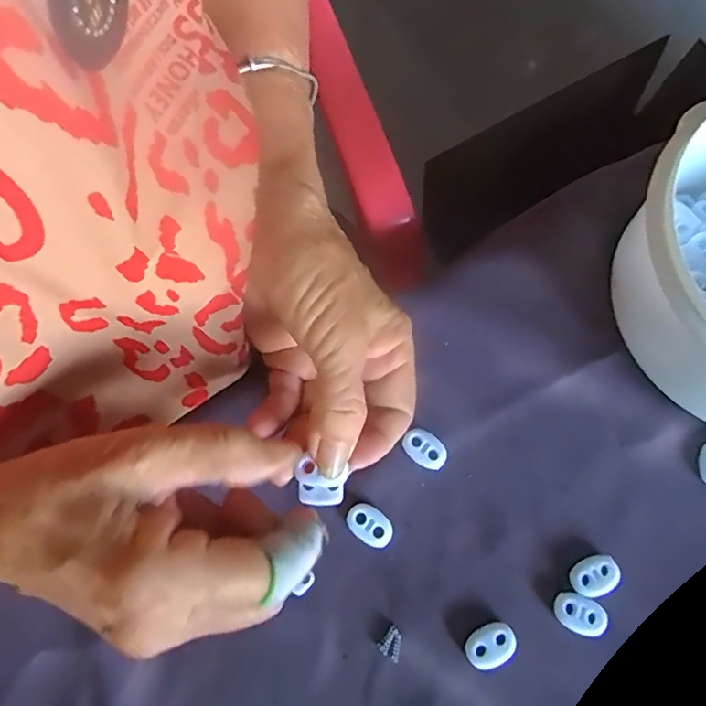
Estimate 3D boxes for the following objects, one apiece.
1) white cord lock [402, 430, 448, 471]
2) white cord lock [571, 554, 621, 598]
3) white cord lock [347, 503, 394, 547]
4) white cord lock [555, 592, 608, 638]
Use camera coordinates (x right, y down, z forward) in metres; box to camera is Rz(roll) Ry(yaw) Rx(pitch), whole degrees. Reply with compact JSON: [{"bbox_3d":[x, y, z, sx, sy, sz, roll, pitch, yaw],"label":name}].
[{"bbox_3d":[0.036,0.048,0.261,0.022,0.005,0.015,42,79,13],"label":"white cord lock"},{"bbox_3d":[0.110,0.101,0.240,0.022,0.004,0.015,-29,74,-7],"label":"white cord lock"},{"bbox_3d":[0.008,0.082,0.251,0.023,0.005,0.015,39,78,12],"label":"white cord lock"},{"bbox_3d":[0.102,0.117,0.234,0.023,0.004,0.015,24,75,9],"label":"white cord lock"}]

